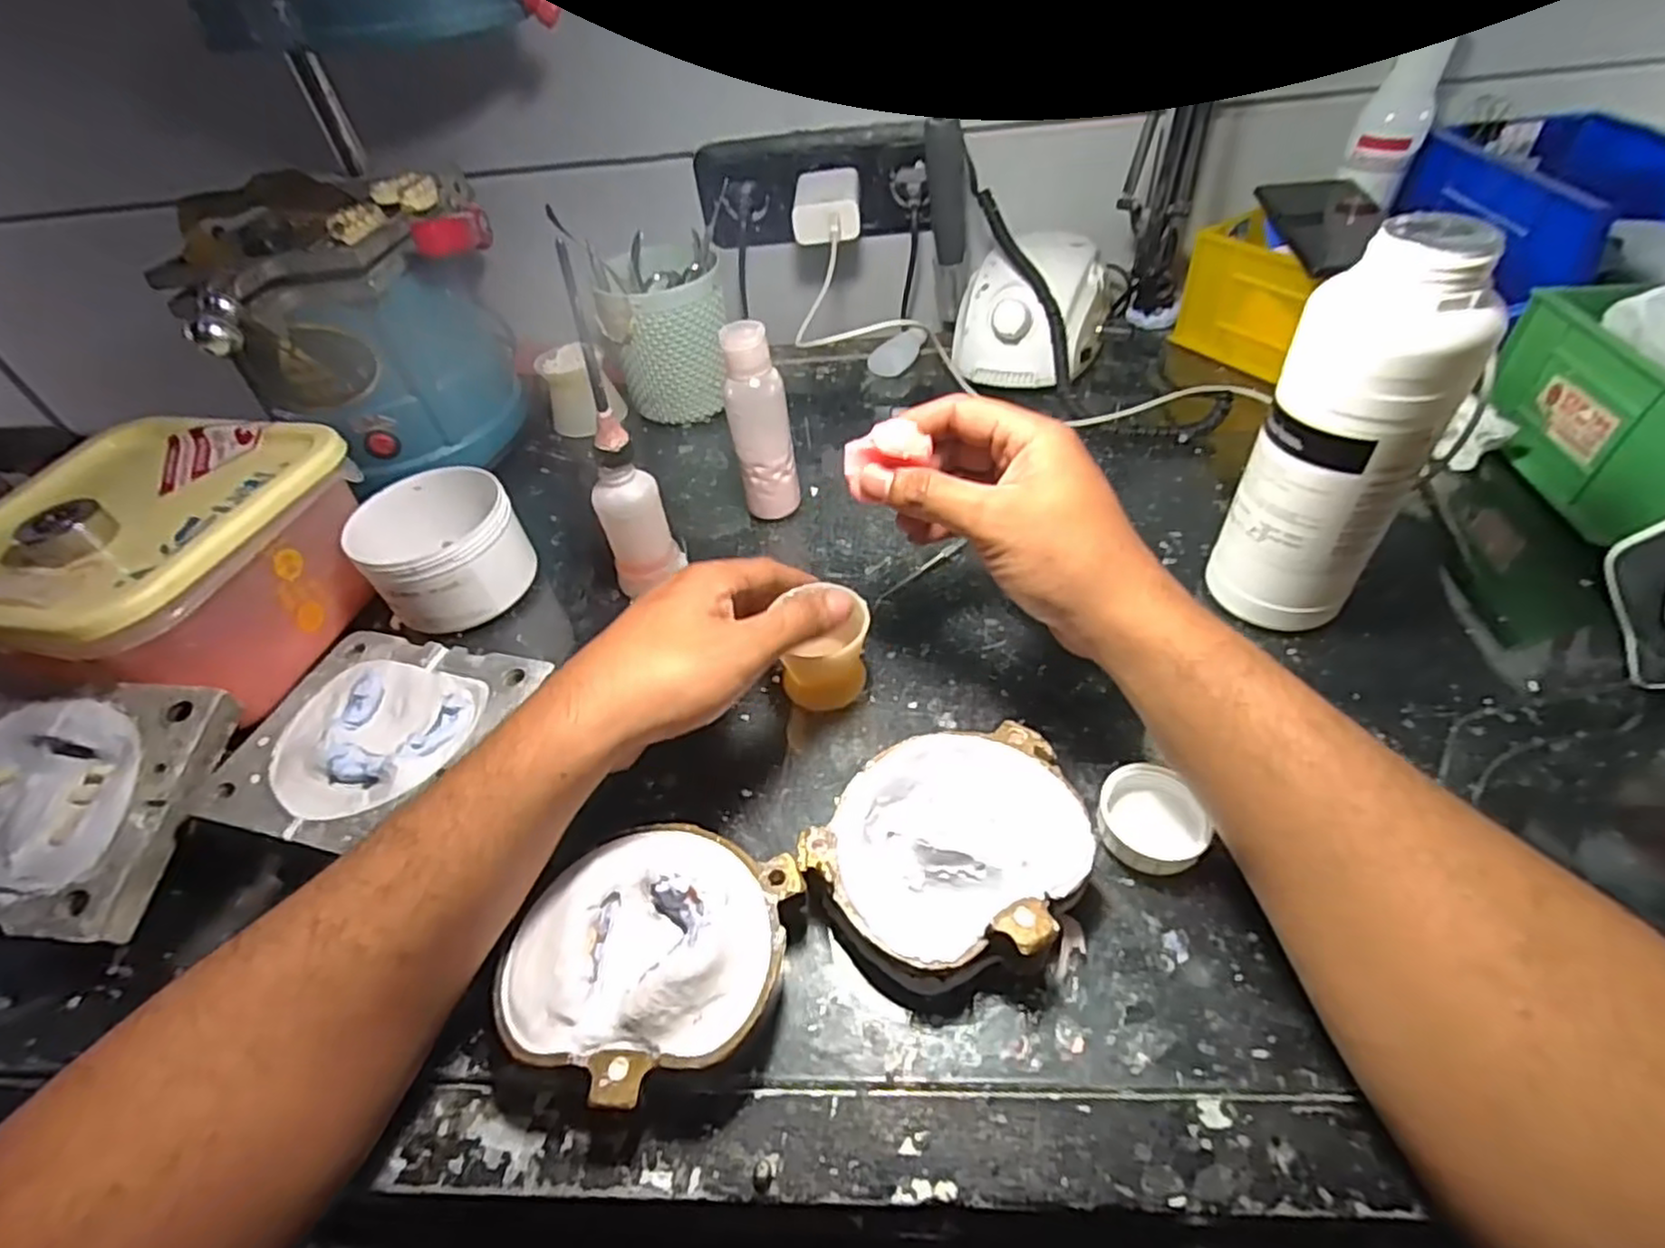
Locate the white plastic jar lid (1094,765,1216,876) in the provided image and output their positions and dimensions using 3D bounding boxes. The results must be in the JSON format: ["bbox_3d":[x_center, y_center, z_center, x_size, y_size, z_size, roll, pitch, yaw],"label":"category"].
[{"bbox_3d":[0.139,0.085,0.314,0.044,0.017,0.047,-4,47,4],"label":"white plastic jar lid"}]

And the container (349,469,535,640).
[{"bbox_3d":[-0.240,-0.048,0.451,0.088,0.059,0.094,-4,47,4],"label":"container"}]

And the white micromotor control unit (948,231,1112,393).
[{"bbox_3d":[0.160,-0.250,0.582,0.108,0.078,0.124,13,50,19],"label":"white micromotor control unit"}]

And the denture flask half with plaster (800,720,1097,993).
[{"bbox_3d":[0.052,0.094,0.304,0.095,0.035,0.113,30,57,30],"label":"denture flask half with plaster"}]

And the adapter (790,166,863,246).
[{"bbox_3d":[-0.004,-0.338,0.587,0.052,0.033,0.081,-2,47,5],"label":"adapter"}]

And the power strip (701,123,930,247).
[{"bbox_3d":[-0.016,-0.361,0.602,0.185,0.076,0.045,0,47,7],"label":"power strip"}]

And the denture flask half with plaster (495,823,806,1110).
[{"bbox_3d":[-0.069,0.128,0.283,0.096,0.041,0.095,-4,47,4],"label":"denture flask half with plaster"}]

